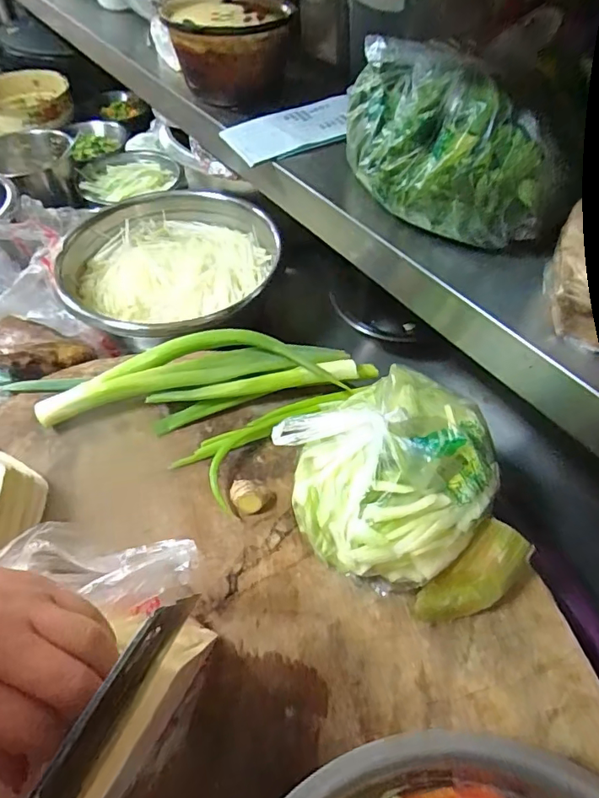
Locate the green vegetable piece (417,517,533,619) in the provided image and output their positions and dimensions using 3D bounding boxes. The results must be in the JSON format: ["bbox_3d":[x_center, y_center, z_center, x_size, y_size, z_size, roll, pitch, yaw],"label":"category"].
[{"bbox_3d":[0.112,0.117,0.327,0.083,0.023,0.035,-43,59,4],"label":"green vegetable piece"}]

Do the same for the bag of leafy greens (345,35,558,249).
[{"bbox_3d":[0.114,-0.208,0.404,0.187,0.098,0.093,20,54,16],"label":"bag of leafy greens"}]

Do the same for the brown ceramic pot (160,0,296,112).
[{"bbox_3d":[-0.079,-0.416,0.594,0.134,0.084,0.138,0,51,0],"label":"brown ceramic pot"}]

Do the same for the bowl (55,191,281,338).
[{"bbox_3d":[-0.152,-0.154,0.625,0.247,0.069,0.264,-6,52,-5],"label":"bowl"}]

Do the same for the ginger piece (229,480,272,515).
[{"bbox_3d":[-0.037,0.074,0.383,0.029,0.018,0.023,-10,52,-8],"label":"ginger piece"}]

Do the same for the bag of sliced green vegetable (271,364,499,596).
[{"bbox_3d":[0.069,0.051,0.362,0.151,0.080,0.142,-26,56,-19],"label":"bag of sliced green vegetable"}]

